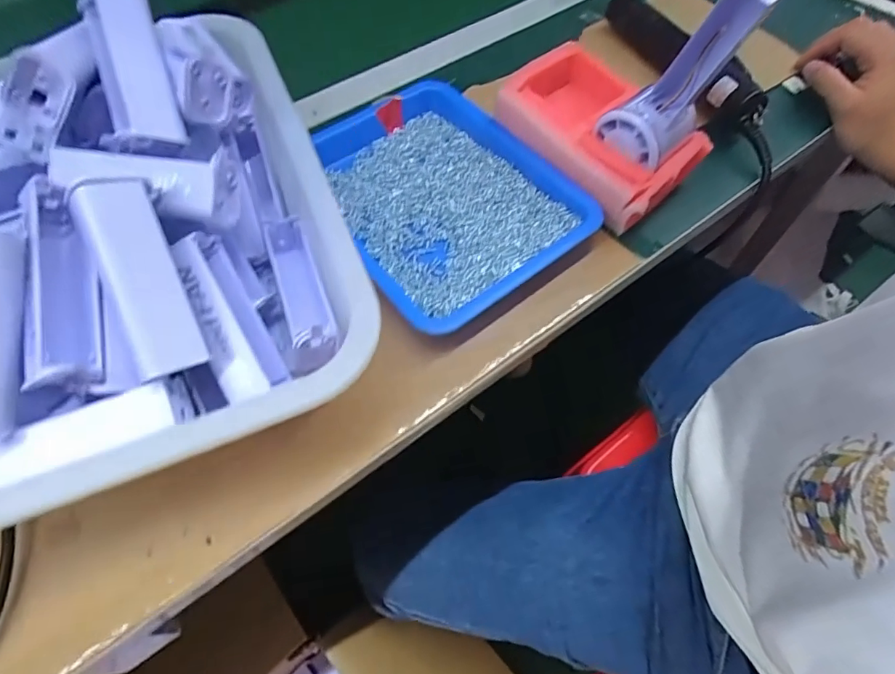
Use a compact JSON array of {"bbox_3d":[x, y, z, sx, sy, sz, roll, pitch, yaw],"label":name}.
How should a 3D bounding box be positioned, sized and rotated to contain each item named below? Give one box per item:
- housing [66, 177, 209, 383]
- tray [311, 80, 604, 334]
[{"bbox_3d":[-0.154,-0.029,0.253,0.032,0.017,0.097,-17,101,-10],"label":"housing"},{"bbox_3d":[-0.006,-0.113,0.398,0.162,0.034,0.210,-34,66,-18],"label":"tray"}]

